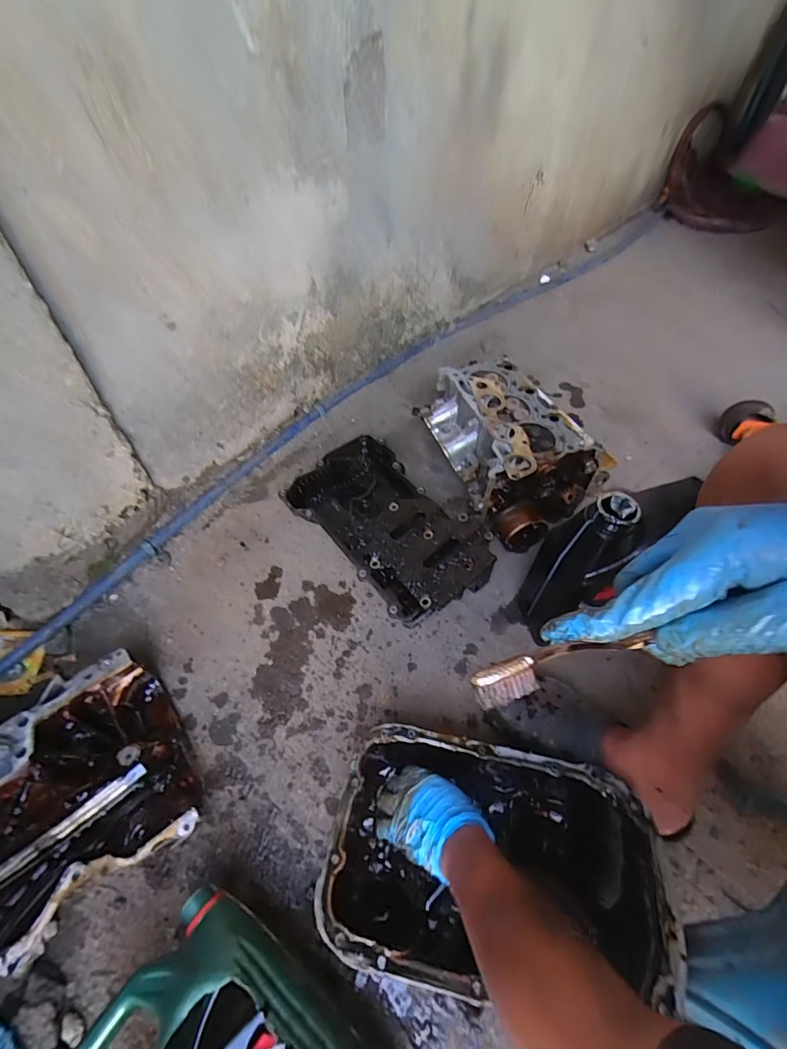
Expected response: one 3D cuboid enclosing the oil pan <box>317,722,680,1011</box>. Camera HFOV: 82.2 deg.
[{"bbox_3d":[0.103,0.358,0.489,0.327,0.111,0.205,11,54,5],"label":"oil pan"}]

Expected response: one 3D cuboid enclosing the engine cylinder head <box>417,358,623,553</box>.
[{"bbox_3d":[0.203,-0.147,0.853,0.226,0.155,0.366,-16,56,-14],"label":"engine cylinder head"}]

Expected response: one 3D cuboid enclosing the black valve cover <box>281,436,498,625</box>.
[{"bbox_3d":[-0.008,-0.009,0.779,0.233,0.097,0.382,-33,60,-23],"label":"black valve cover"}]

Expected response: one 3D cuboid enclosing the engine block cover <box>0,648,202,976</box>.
[{"bbox_3d":[-0.458,0.354,0.530,0.392,0.076,0.276,-30,60,-22],"label":"engine block cover"}]

